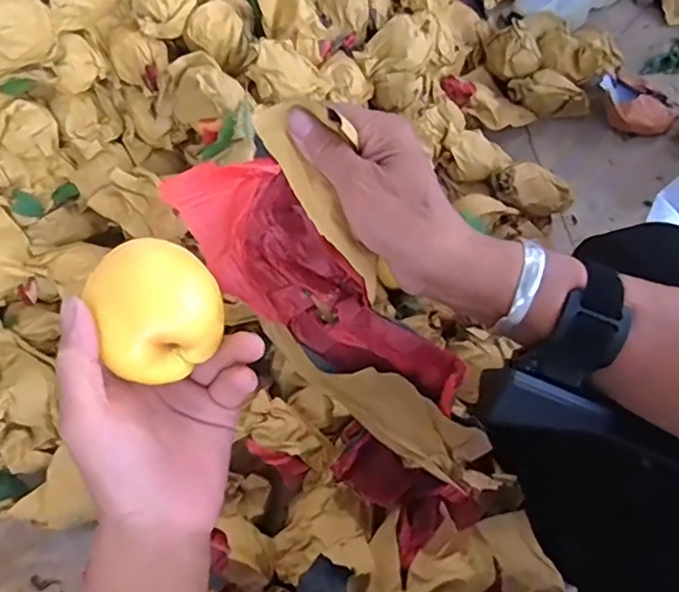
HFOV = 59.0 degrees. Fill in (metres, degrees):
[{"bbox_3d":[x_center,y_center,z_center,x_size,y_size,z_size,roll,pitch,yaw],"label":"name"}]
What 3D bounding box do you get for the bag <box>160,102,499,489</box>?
[{"bbox_3d":[0.001,0.015,0.354,0.070,0.065,0.235,-42,105,-15],"label":"bag"}]

